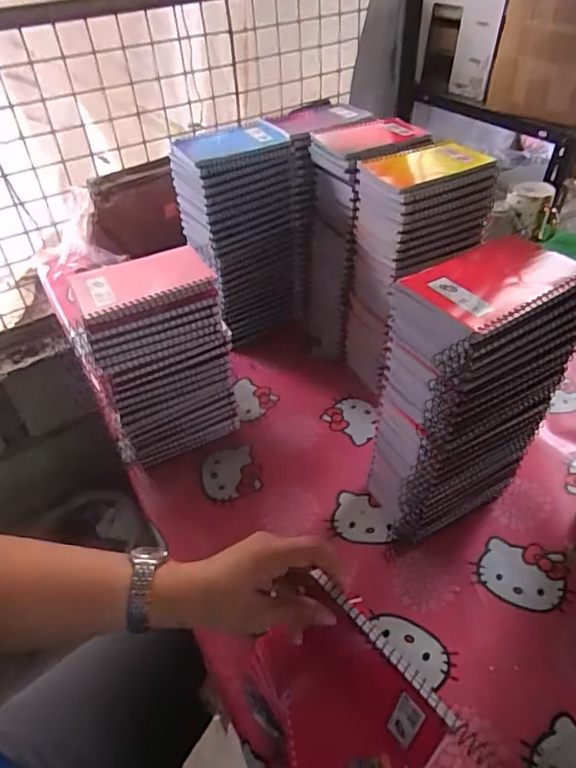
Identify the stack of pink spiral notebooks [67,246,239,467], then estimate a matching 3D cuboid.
[{"bbox_3d":[-0.145,-0.025,0.588,0.138,0.248,0.091,-21,47,-18],"label":"stack of pink spiral notebooks"}]

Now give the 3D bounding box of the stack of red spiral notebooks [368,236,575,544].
[{"bbox_3d":[0.154,0.030,0.484,0.154,0.284,0.084,-20,46,-17],"label":"stack of red spiral notebooks"}]

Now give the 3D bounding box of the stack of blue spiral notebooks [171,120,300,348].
[{"bbox_3d":[-0.067,-0.207,0.750,0.148,0.283,0.099,-24,47,-21],"label":"stack of blue spiral notebooks"}]

